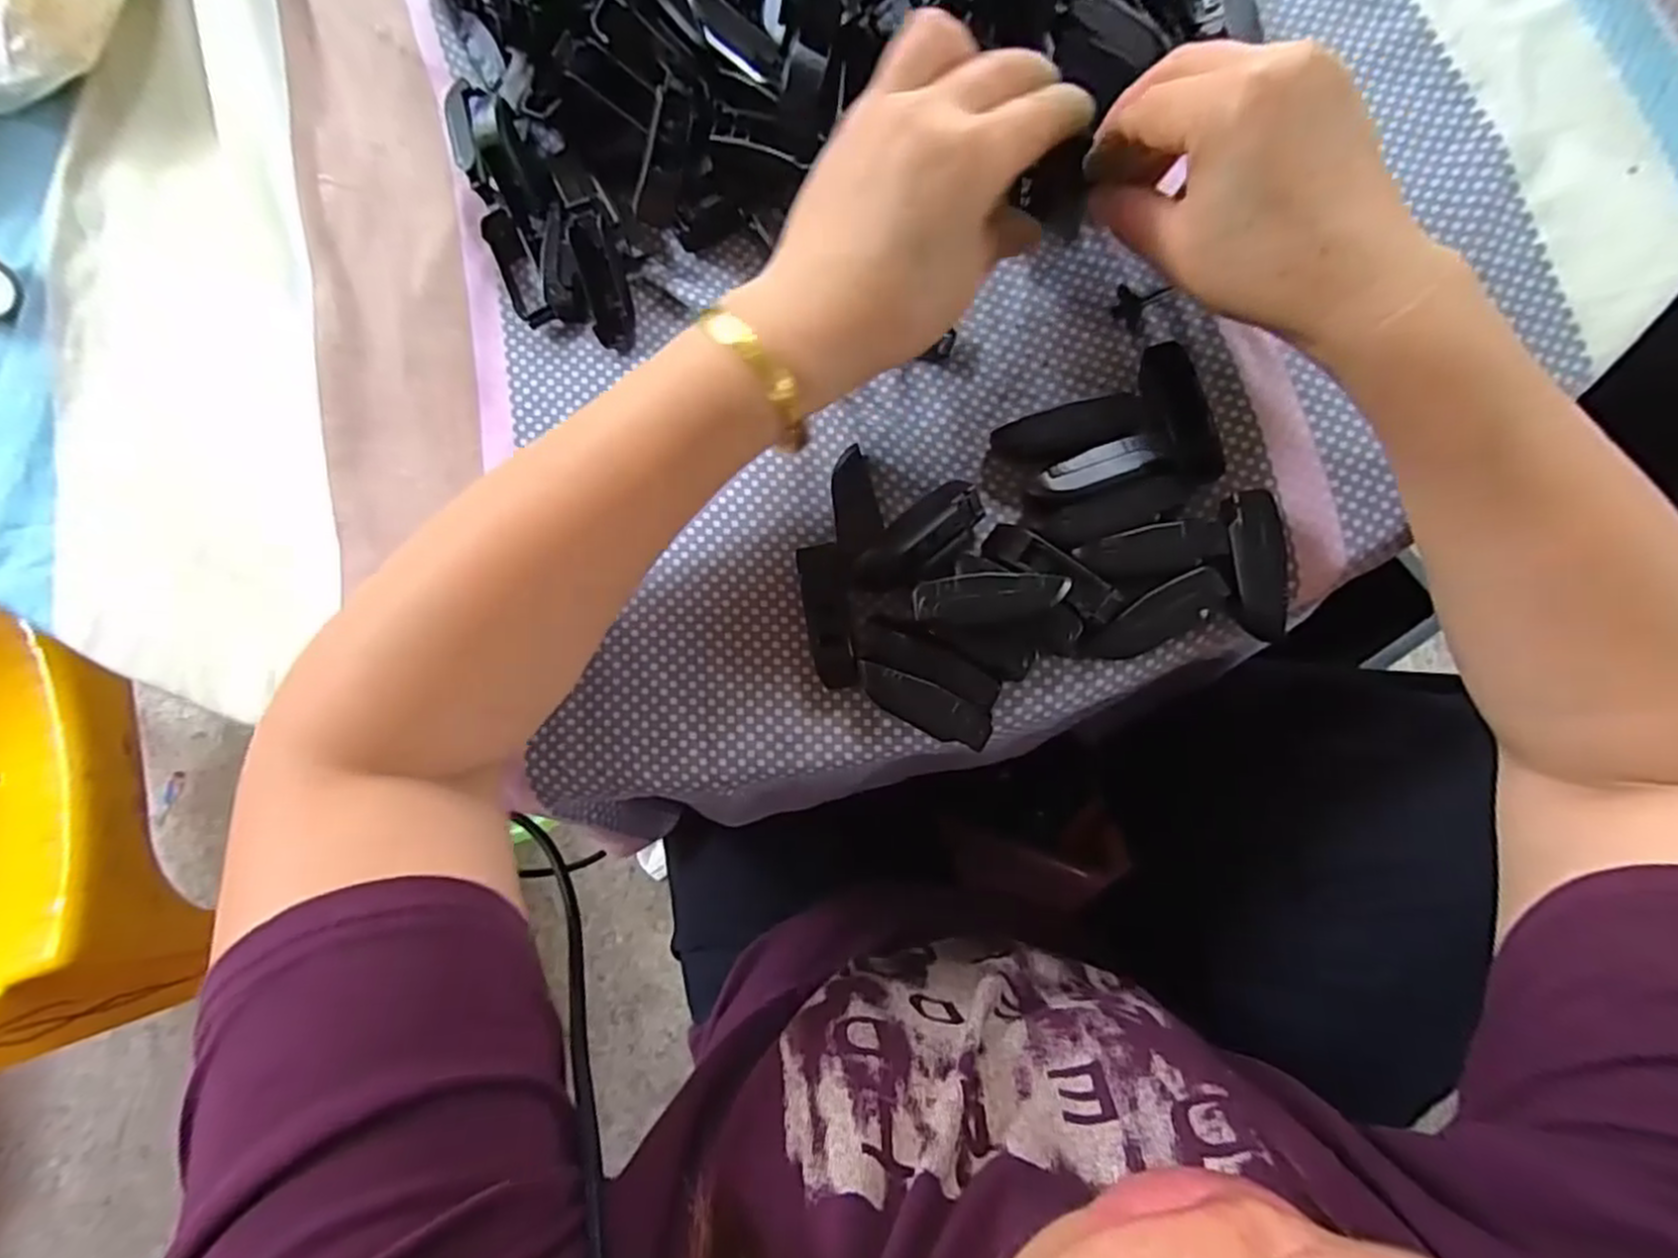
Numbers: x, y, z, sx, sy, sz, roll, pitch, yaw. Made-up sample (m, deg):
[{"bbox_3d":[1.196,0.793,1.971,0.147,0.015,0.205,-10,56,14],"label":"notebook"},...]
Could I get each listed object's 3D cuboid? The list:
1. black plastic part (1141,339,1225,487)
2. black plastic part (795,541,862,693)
[{"bbox_3d":[0.128,-0.082,0.287,0.021,0.017,0.057,-13,82,4],"label":"black plastic part"},{"bbox_3d":[-0.003,-0.005,0.293,0.019,0.014,0.055,-8,82,5],"label":"black plastic part"}]

